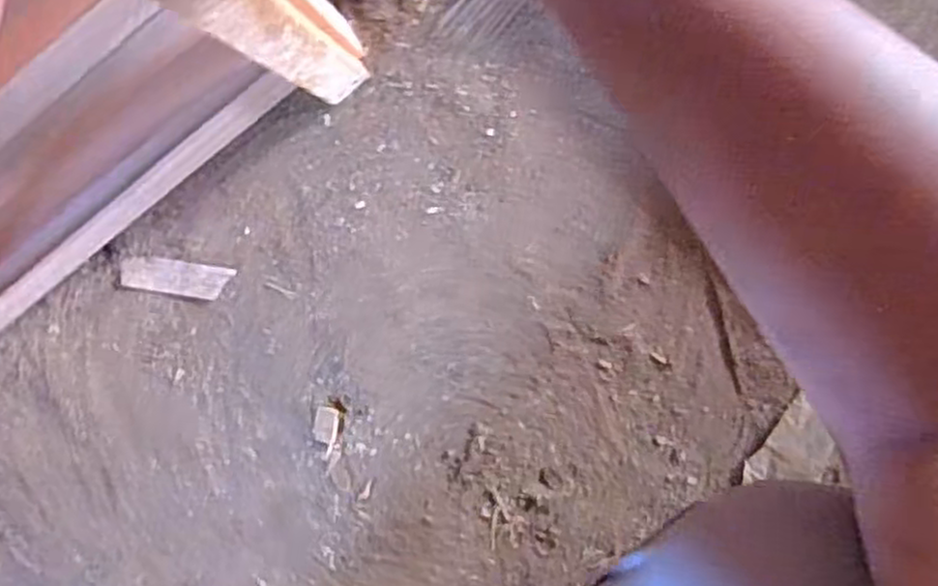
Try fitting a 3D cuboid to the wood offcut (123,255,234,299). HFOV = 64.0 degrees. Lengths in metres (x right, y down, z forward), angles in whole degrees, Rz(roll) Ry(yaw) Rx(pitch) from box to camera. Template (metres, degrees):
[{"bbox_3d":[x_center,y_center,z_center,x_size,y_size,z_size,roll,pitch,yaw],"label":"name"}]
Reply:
[{"bbox_3d":[-0.246,-0.012,0.630,0.095,0.008,0.029,9,94,7],"label":"wood offcut"}]

